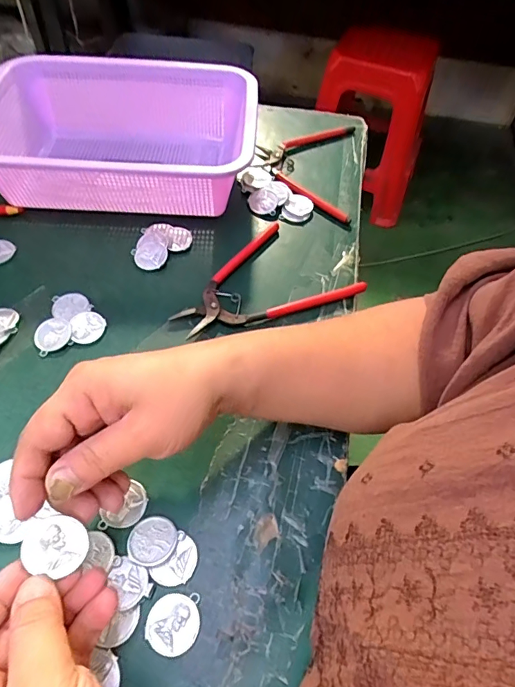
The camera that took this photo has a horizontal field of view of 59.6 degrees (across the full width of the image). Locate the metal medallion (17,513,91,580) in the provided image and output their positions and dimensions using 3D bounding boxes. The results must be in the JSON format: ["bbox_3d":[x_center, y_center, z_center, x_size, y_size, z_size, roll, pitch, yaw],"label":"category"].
[{"bbox_3d":[-0.099,0.099,0.221,0.029,0.004,0.025,29,69,-17],"label":"metal medallion"}]

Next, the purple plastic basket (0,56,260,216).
[{"bbox_3d":[-0.133,-0.206,0.457,0.251,0.080,0.188,3,55,-2],"label":"purple plastic basket"}]

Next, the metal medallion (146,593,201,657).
[{"bbox_3d":[-0.047,0.157,0.252,0.029,0.004,0.029,-1,55,-5],"label":"metal medallion"}]

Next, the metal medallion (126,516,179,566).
[{"bbox_3d":[-0.064,0.120,0.275,0.030,0.005,0.027,-19,58,-16],"label":"metal medallion"}]

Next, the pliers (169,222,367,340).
[{"bbox_3d":[-0.003,-0.064,0.408,0.165,0.011,0.109,-17,58,-15],"label":"pliers"}]

